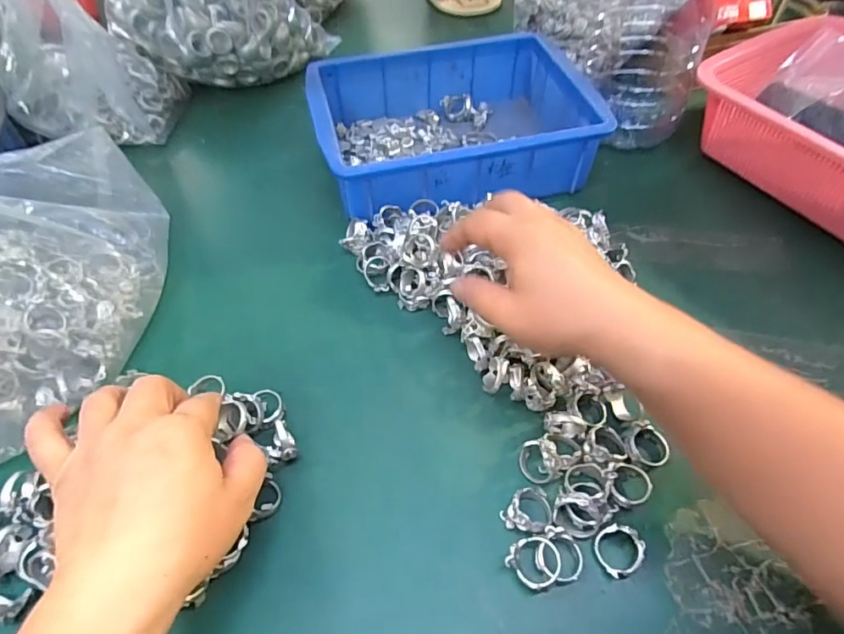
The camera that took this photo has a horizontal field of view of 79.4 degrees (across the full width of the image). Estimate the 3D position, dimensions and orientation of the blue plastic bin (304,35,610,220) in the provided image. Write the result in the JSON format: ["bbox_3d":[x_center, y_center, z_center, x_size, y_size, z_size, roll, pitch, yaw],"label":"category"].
[{"bbox_3d":[0.025,-0.178,0.479,0.232,0.076,0.167,-12,53,-9],"label":"blue plastic bin"}]

